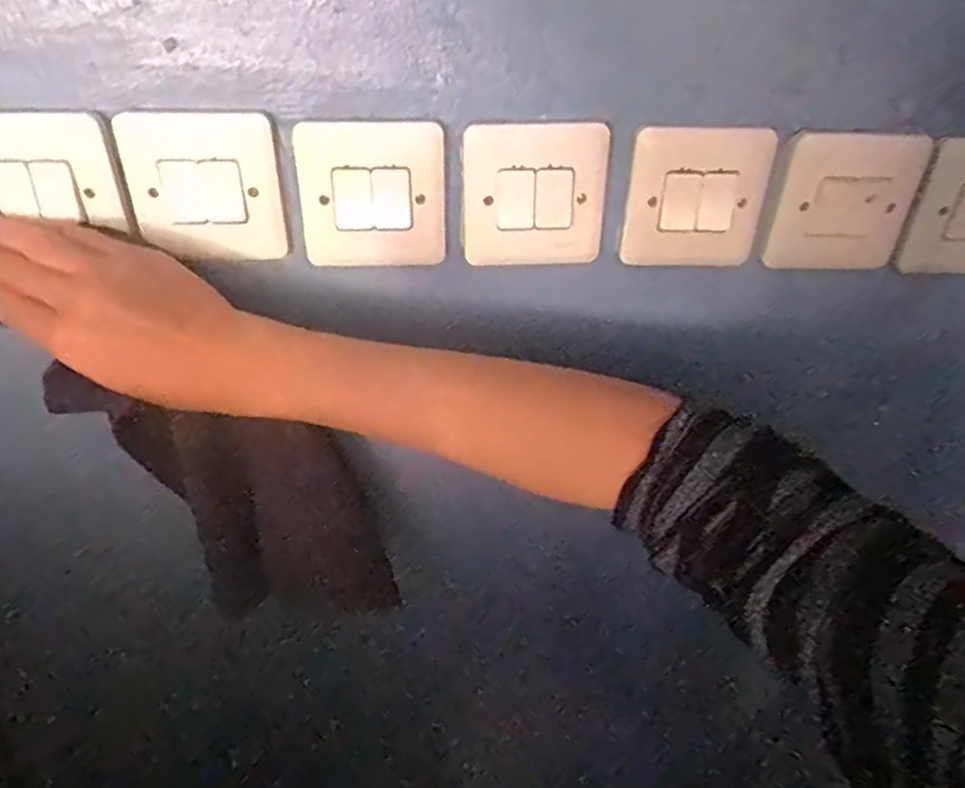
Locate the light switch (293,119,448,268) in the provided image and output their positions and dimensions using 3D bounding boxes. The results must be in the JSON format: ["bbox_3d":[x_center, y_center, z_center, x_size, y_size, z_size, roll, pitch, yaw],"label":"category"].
[{"bbox_3d":[-0.060,-0.108,0.382,0.079,0.076,0.010,0,32,-4],"label":"light switch"}]

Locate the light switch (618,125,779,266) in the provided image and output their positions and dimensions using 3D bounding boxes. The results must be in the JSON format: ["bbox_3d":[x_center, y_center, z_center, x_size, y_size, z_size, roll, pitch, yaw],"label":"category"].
[{"bbox_3d":[0.122,-0.110,0.396,0.079,0.078,0.012,0,32,-4],"label":"light switch"}]

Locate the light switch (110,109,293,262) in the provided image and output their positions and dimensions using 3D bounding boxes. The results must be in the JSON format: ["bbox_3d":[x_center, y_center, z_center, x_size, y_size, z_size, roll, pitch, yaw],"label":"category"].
[{"bbox_3d":[-0.149,-0.111,0.376,0.081,0.075,0.007,-2,32,-6],"label":"light switch"}]

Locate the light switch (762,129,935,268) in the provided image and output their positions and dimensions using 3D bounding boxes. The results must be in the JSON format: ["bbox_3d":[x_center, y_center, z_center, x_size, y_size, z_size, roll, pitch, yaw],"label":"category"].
[{"bbox_3d":[0.206,-0.109,0.401,0.084,0.077,0.017,-3,32,-8],"label":"light switch"}]

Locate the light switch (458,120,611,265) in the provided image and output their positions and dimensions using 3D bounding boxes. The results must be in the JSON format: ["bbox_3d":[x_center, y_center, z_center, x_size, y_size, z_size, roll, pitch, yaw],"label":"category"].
[{"bbox_3d":[0.028,-0.110,0.387,0.080,0.076,0.007,1,32,-2],"label":"light switch"}]

